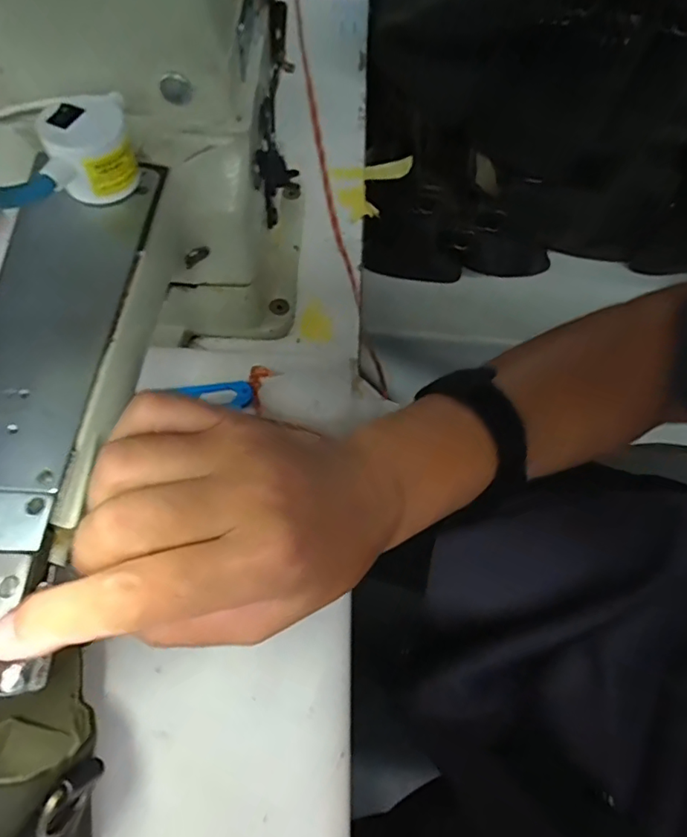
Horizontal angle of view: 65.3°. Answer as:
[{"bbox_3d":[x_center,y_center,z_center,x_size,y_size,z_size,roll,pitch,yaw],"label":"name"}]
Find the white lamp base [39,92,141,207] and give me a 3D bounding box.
[{"bbox_3d":[-0.114,-0.123,0.245,0.032,0.032,0.038,27,67,9],"label":"white lamp base"}]

